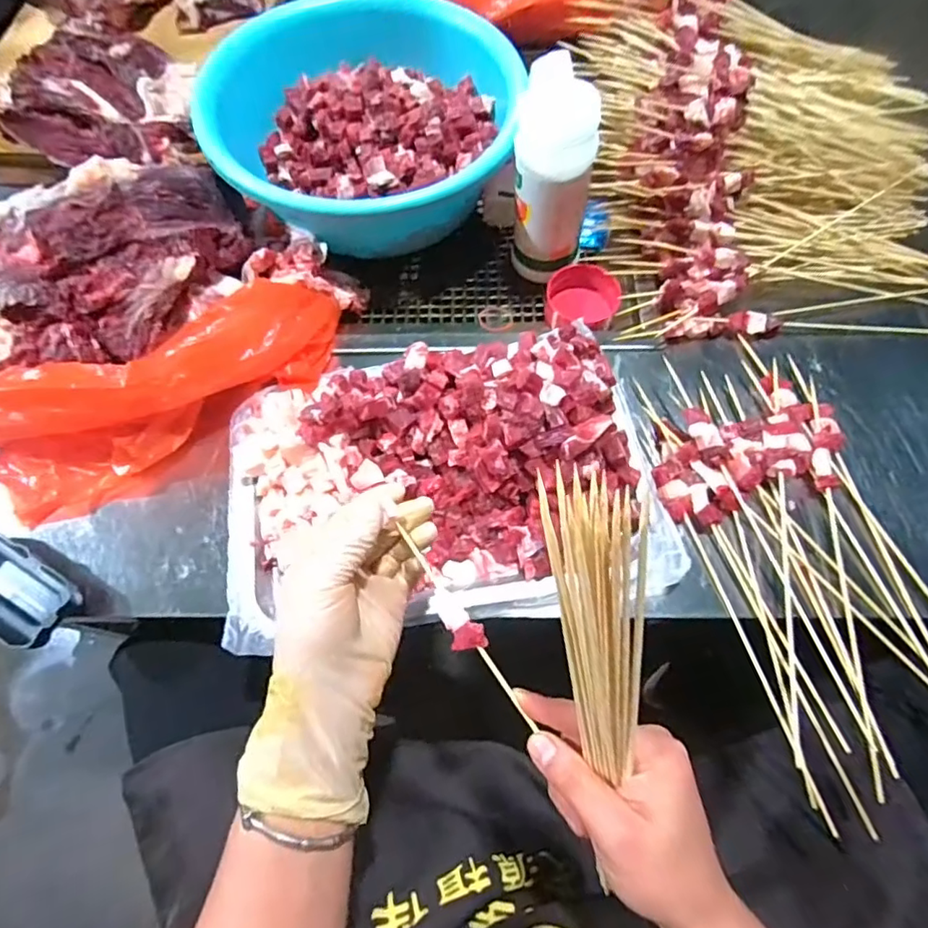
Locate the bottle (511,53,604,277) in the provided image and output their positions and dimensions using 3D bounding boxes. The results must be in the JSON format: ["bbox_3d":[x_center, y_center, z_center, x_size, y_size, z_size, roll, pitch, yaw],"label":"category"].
[{"bbox_3d":[0.073,-0.235,0.467,0.057,0.163,0.062,-32,70,-11],"label":"bottle"}]

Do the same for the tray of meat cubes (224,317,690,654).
[{"bbox_3d":[-0.017,-0.005,0.403,0.314,0.051,0.212,-8,70,-2],"label":"tray of meat cubes"}]

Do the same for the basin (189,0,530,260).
[{"bbox_3d":[-0.096,-0.351,0.564,0.277,0.087,0.277,0,69,0],"label":"basin"}]

